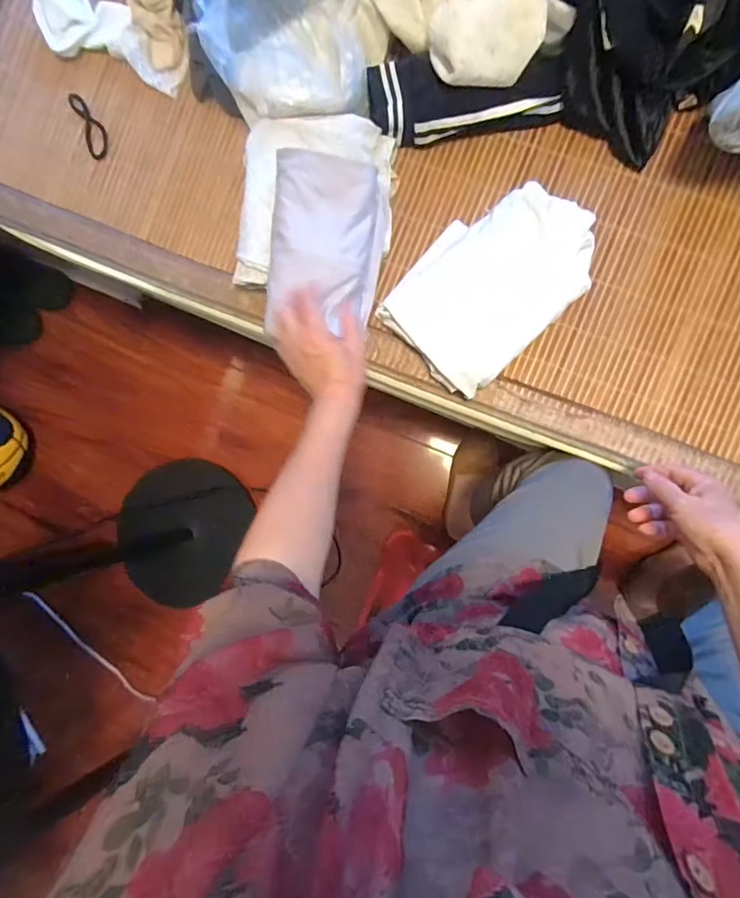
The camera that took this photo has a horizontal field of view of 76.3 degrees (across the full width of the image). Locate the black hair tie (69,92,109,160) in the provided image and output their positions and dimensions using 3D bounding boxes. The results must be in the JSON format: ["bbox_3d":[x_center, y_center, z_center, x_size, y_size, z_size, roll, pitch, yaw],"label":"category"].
[{"bbox_3d":[-0.394,-0.457,0.663,0.034,0.010,0.092,-19,87,6],"label":"black hair tie"}]

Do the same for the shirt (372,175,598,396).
[{"bbox_3d":[0.146,-0.201,0.574,0.243,0.054,0.172,-44,85,4],"label":"shirt"}]

